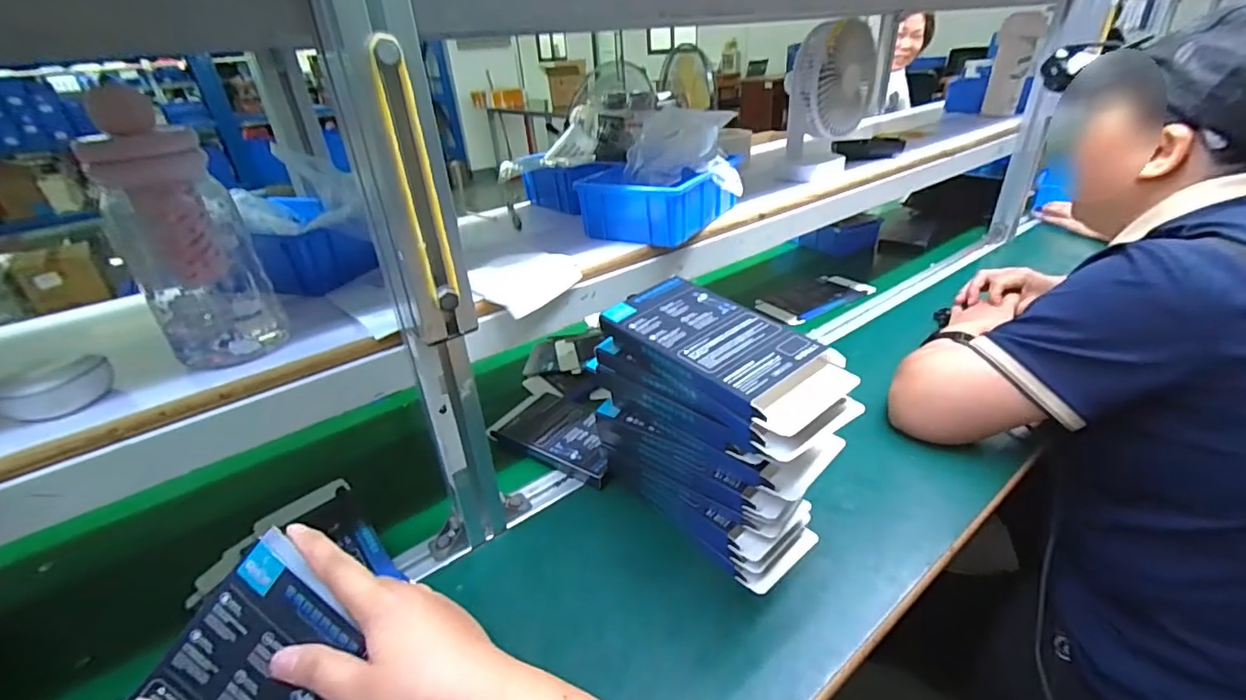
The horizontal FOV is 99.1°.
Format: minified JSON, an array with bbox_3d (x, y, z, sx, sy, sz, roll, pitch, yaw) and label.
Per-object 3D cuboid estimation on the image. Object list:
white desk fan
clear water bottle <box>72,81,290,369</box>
[{"bbox_3d":[0.283,-0.355,0.772,0.110,0.190,0.093,-21,34,-26],"label":"white desk fan"},{"bbox_3d":[-0.316,-0.079,0.386,0.078,0.178,0.067,-27,37,-33],"label":"clear water bottle"}]

